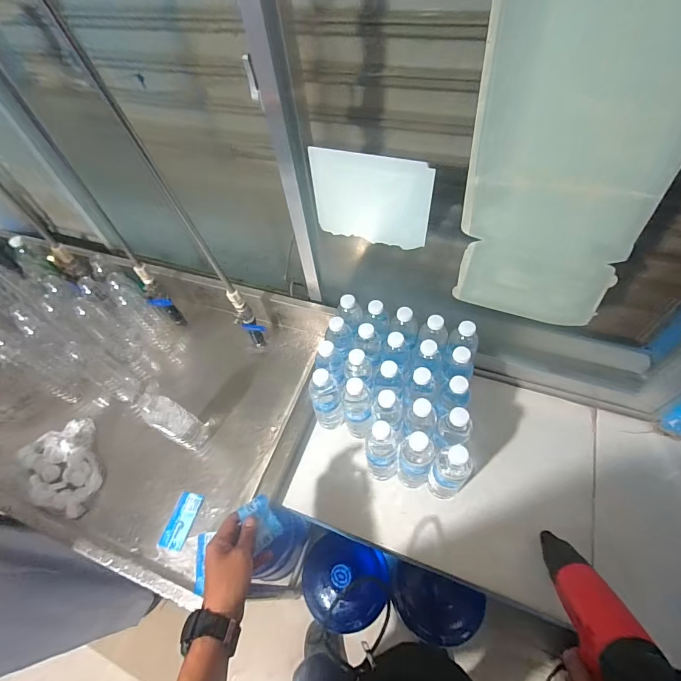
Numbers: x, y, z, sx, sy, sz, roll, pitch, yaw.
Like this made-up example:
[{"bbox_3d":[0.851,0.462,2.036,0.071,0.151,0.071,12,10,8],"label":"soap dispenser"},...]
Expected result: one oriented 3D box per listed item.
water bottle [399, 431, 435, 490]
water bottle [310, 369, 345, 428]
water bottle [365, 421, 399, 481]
[{"bbox_3d":[0.139,0.230,0.704,0.062,0.217,0.052,4,56,8],"label":"water bottle"},{"bbox_3d":[-0.030,0.123,0.769,0.057,0.168,0.055,-15,56,-5],"label":"water bottle"},{"bbox_3d":[0.078,0.220,0.715,0.059,0.207,0.054,-2,56,4],"label":"water bottle"}]

